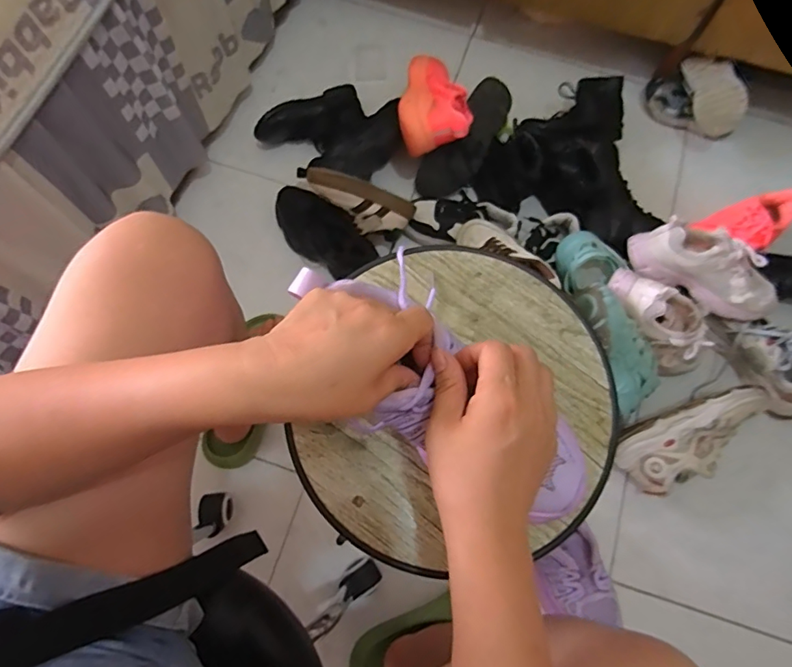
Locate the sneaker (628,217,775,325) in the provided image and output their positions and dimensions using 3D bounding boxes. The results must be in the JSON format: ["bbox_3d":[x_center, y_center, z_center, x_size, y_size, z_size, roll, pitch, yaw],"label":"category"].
[{"bbox_3d":[0.496,-0.100,0.781,0.242,0.084,0.090,31,74,7],"label":"sneaker"}]

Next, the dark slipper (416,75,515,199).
[{"bbox_3d":[0.133,-0.357,0.912,0.095,0.050,0.248,38,94,9],"label":"dark slipper"}]

